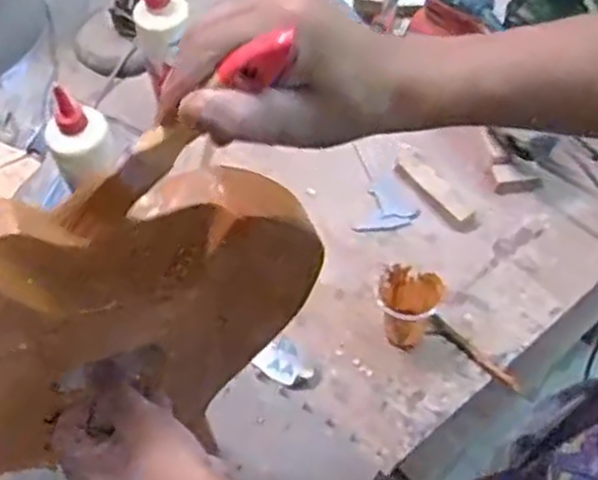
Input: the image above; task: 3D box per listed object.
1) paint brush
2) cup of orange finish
[{"bbox_3d":[-0.066,-0.049,0.388,0.023,0.172,0.016,24,45,-37],"label":"paint brush"},{"bbox_3d":[0.116,0.072,0.835,0.068,0.087,0.070,-1,56,1],"label":"cup of orange finish"}]

